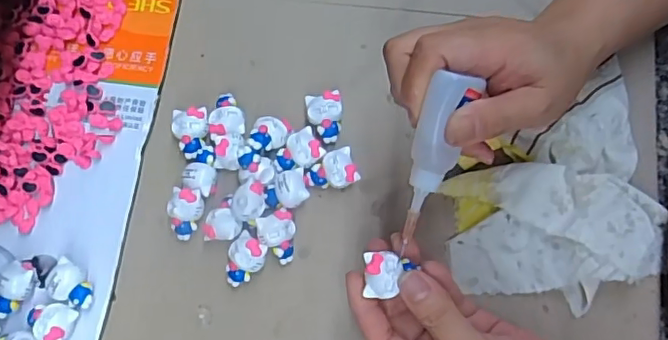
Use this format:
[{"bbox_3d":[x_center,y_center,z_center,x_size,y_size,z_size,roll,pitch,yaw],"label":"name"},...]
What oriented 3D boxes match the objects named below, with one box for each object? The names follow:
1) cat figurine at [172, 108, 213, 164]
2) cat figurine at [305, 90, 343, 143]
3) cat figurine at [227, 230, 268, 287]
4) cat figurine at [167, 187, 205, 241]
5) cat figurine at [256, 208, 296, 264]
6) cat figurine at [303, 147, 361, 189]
[{"bbox_3d":[-0.099,-0.023,0.395,0.026,0.015,0.042,-12,76,-5],"label":"cat figurine"},{"bbox_3d":[-0.006,-0.036,0.397,0.024,0.021,0.034,-8,76,-4],"label":"cat figurine"},{"bbox_3d":[-0.061,0.061,0.377,0.025,0.022,0.033,38,77,8],"label":"cat figurine"},{"bbox_3d":[-0.102,0.030,0.383,0.024,0.019,0.033,12,75,1],"label":"cat figurine"},{"bbox_3d":[-0.038,0.044,0.378,0.025,0.017,0.035,-10,76,-4],"label":"cat figurine"},{"bbox_3d":[-0.002,0.002,0.389,0.033,0.019,0.026,-18,76,-6],"label":"cat figurine"}]

